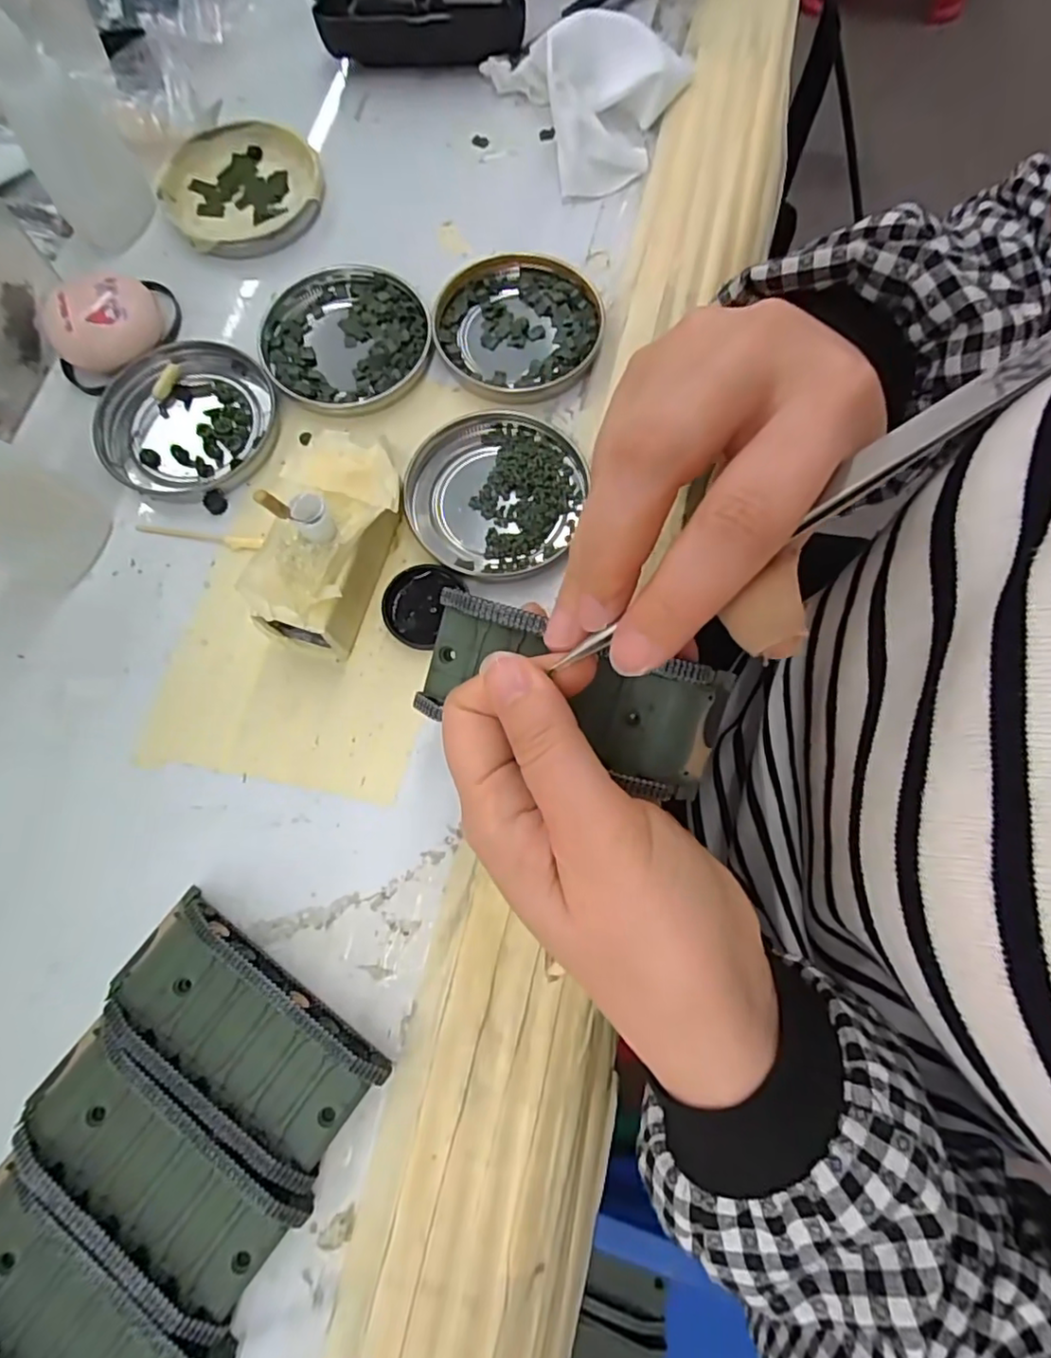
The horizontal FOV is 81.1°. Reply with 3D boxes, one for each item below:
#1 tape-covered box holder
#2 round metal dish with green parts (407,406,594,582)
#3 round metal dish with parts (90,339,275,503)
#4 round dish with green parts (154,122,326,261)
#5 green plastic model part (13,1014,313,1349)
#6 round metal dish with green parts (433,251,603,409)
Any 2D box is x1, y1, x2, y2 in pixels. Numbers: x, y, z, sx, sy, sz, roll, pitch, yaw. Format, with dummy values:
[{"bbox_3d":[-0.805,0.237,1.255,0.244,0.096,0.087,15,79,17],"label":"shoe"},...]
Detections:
[{"bbox_3d":[-0.077,-0.054,0.243,0.049,0.046,0.085,15,76,4],"label":"tape-covered box holder"},{"bbox_3d":[-0.013,-0.081,0.268,0.072,0.009,0.079,0,75,1],"label":"round metal dish with green parts"},{"bbox_3d":[-0.157,-0.118,0.281,0.078,0.007,0.075,-4,75,0],"label":"round metal dish with parts"},{"bbox_3d":[-0.145,-0.253,0.314,0.077,0.009,0.077,0,75,1],"label":"round dish with green parts"},{"bbox_3d":[-0.121,0.158,0.200,0.096,0.019,0.044,36,78,9],"label":"green plastic model part"},{"bbox_3d":[-0.003,-0.167,0.291,0.077,0.007,0.077,0,75,1],"label":"round metal dish with green parts"}]

